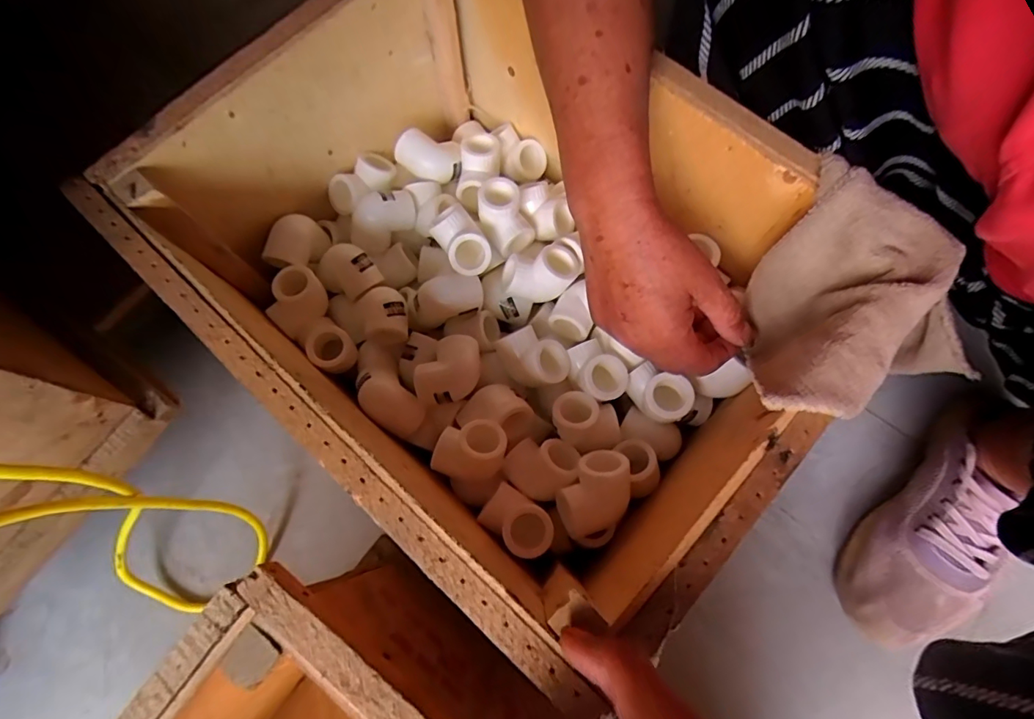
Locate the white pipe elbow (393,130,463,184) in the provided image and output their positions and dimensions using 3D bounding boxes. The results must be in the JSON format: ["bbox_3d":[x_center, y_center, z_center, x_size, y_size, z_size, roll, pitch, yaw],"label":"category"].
[{"bbox_3d":[-0.081,-0.183,0.443,0.056,0.033,0.038,14,95,-16],"label":"white pipe elbow"}]

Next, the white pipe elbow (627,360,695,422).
[{"bbox_3d":[0.106,0.025,0.370,0.033,0.042,0.047,-38,76,-9],"label":"white pipe elbow"}]

